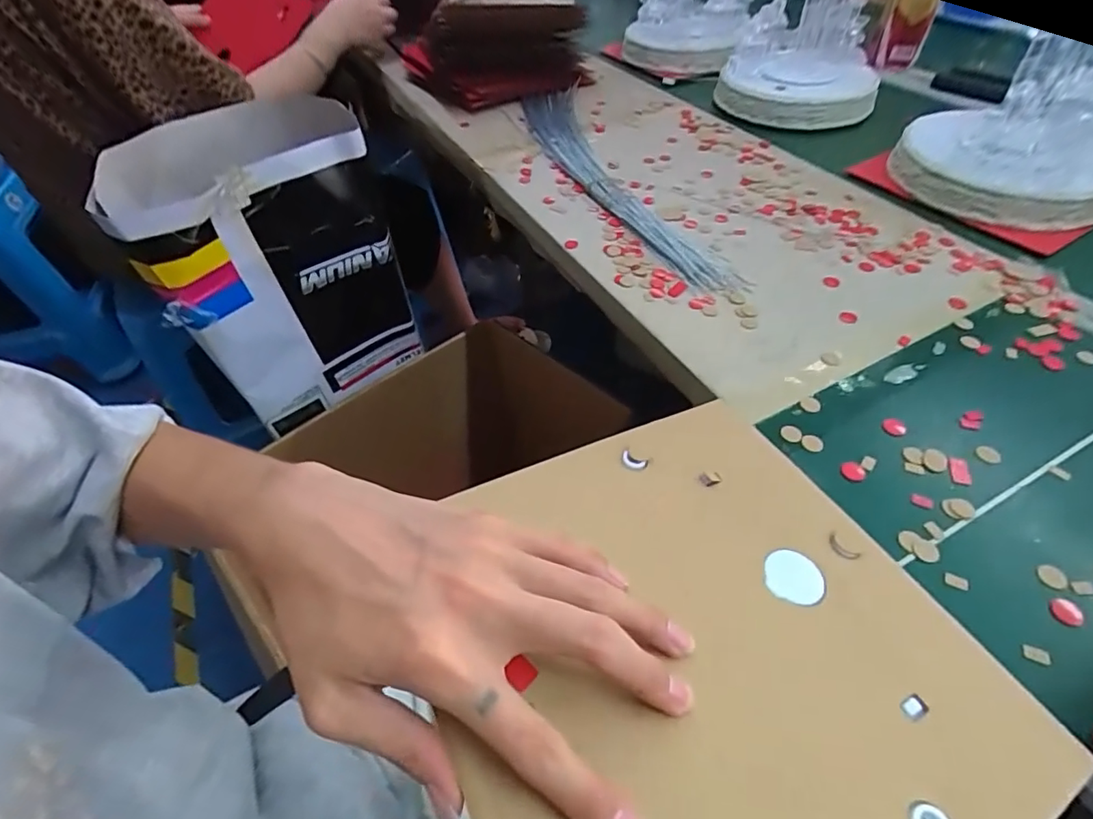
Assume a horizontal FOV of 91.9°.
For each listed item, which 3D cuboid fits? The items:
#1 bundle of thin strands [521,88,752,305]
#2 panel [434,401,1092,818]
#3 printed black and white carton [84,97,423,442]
[{"bbox_3d":[0.067,-0.281,0.618,0.078,0.016,0.533,-17,52,-10],"label":"bundle of thin strands"},{"bbox_3d":[0.065,0.098,0.222,0.214,0.007,0.217,-18,50,-22],"label":"panel"},{"bbox_3d":[-0.376,-0.219,0.760,0.298,0.319,0.289,-31,54,-21],"label":"printed black and white carton"}]

